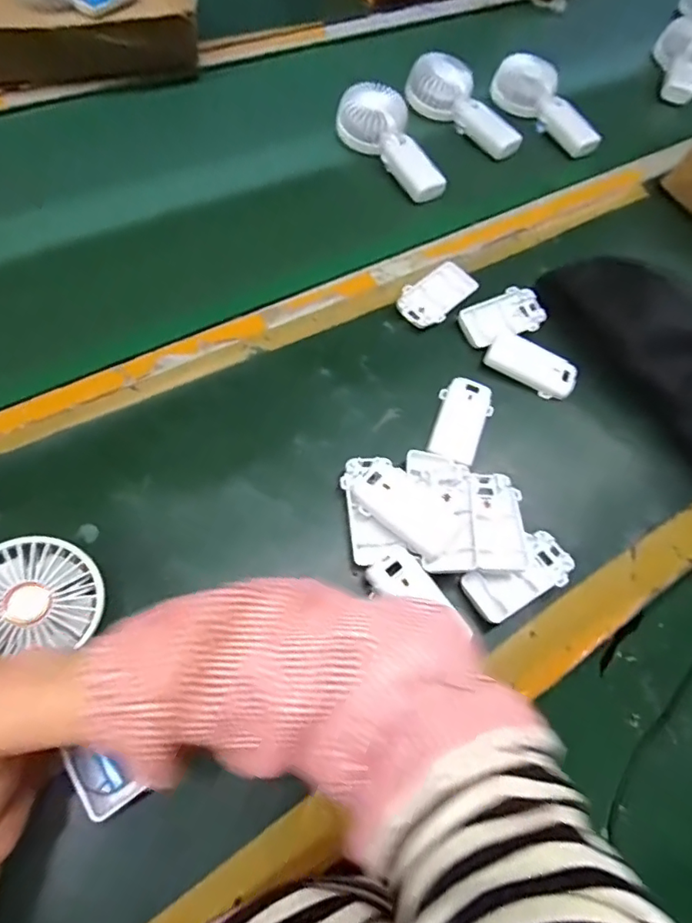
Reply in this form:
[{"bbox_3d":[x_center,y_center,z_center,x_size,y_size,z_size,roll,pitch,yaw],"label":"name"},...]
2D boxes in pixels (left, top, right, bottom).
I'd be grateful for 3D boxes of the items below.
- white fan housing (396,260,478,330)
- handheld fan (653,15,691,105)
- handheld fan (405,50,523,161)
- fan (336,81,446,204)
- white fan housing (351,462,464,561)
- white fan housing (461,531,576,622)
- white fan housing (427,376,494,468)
[{"bbox_3d":[0.098,-0.180,0.558,0.048,0.013,0.097,42,66,14],"label":"white fan housing"},{"bbox_3d":[0.560,-0.671,0.865,0.088,0.051,0.182,16,74,6],"label":"handheld fan"},{"bbox_3d":[0.165,-0.485,0.720,0.186,0.053,0.071,46,64,8],"label":"handheld fan"},{"bbox_3d":[0.062,-0.400,0.664,0.069,0.056,0.183,-34,82,-23],"label":"fan"},{"bbox_3d":[0.055,0.036,0.446,0.094,0.010,0.055,40,65,13],"label":"white fan housing"},{"bbox_3d":[0.145,0.096,0.438,0.098,0.014,0.047,-28,70,-20],"label":"white fan housing"},{"bbox_3d":[0.110,-0.041,0.499,0.050,0.018,0.088,26,63,6],"label":"white fan housing"}]

